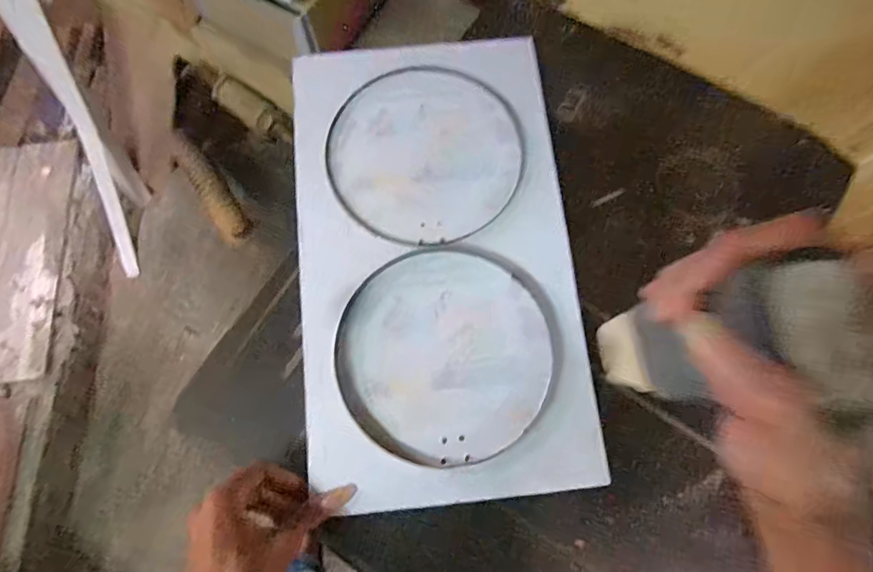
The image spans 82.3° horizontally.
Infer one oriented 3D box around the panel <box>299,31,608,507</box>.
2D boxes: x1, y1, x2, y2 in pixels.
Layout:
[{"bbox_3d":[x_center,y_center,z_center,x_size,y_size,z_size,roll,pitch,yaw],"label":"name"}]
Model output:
[{"bbox_3d":[0.000,-0.034,0.490,0.257,0.023,0.453,-5,75,-3],"label":"panel"}]

